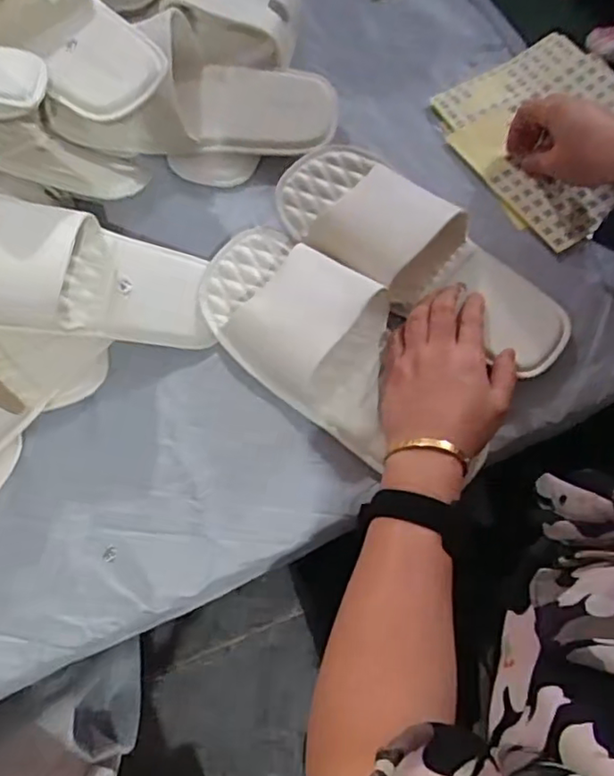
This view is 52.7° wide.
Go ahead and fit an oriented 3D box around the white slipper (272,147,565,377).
[{"bbox_3d":[0.098,-0.115,0.521,0.266,0.043,0.112,34,72,3],"label":"white slipper"}]

